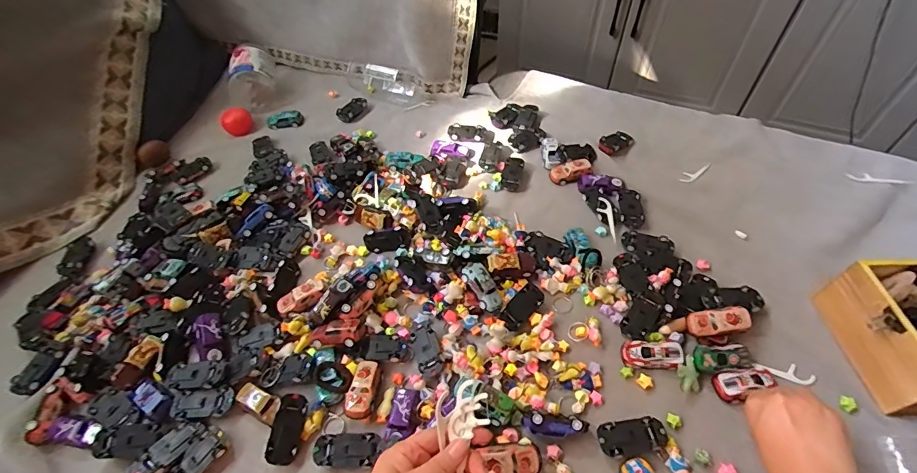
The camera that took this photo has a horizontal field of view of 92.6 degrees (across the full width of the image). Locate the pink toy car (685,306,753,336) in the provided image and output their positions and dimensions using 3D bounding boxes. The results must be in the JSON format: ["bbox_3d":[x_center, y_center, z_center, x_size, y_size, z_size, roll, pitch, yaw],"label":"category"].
[{"bbox_3d":[0.284,0.093,0.477,0.062,0.015,0.026,-13,49,16],"label":"pink toy car"}]

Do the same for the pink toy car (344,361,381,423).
[{"bbox_3d":[-0.101,0.162,0.463,0.027,0.015,0.060,5,52,7],"label":"pink toy car"}]

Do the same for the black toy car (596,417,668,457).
[{"bbox_3d":[0.171,0.198,0.431,0.066,0.016,0.031,-5,51,-1],"label":"black toy car"}]

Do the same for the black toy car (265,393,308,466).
[{"bbox_3d":[-0.173,0.195,0.445,0.026,0.018,0.065,4,64,7],"label":"black toy car"}]

